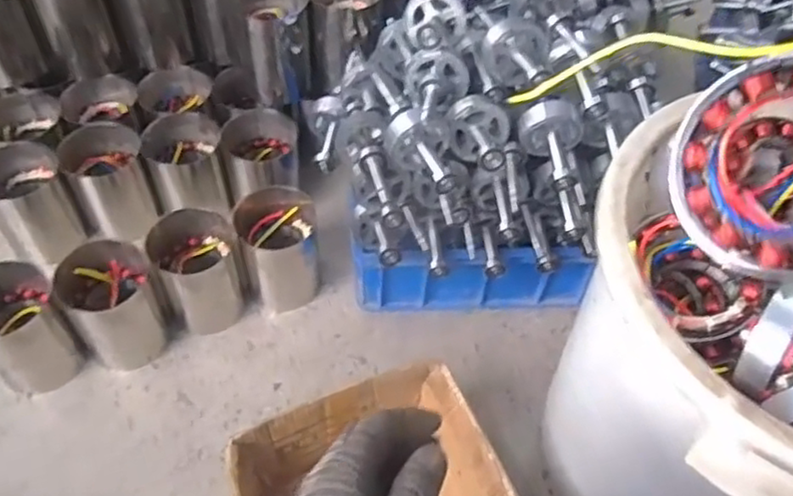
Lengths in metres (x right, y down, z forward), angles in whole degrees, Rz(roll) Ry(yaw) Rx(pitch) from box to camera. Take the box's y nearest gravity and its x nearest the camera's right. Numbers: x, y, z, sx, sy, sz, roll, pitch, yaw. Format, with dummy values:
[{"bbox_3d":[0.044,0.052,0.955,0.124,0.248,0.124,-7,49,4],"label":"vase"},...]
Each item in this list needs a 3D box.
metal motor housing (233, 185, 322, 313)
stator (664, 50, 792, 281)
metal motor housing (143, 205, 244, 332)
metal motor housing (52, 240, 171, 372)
[{"bbox_3d":[-0.174,0.000,1.019,0.122,0.166,0.110,-33,61,-25],"label":"metal motor housing"},{"bbox_3d":[0.209,-0.043,0.360,0.113,0.116,0.020,-2,8,27],"label":"stator"},{"bbox_3d":[-0.295,0.035,0.998,0.117,0.140,0.128,-23,57,-19],"label":"metal motor housing"},{"bbox_3d":[-0.401,0.082,0.952,0.119,0.148,0.119,-27,59,-22],"label":"metal motor housing"}]

